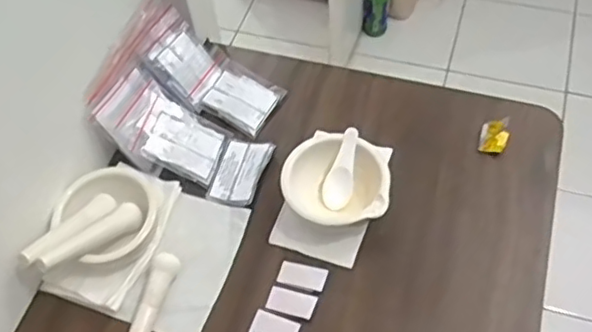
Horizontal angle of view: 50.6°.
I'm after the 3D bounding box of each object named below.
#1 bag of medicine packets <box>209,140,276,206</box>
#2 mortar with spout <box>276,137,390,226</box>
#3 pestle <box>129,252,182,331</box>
[{"bbox_3d":[-0.057,0.005,0.644,0.051,0.014,0.077,15,60,14],"label":"bag of medicine packets"},{"bbox_3d":[0.039,0.018,0.604,0.099,0.043,0.095,-2,57,4],"label":"mortar with spout"},{"bbox_3d":[-0.131,0.123,0.567,0.023,0.023,0.093,16,60,15],"label":"pestle"}]

